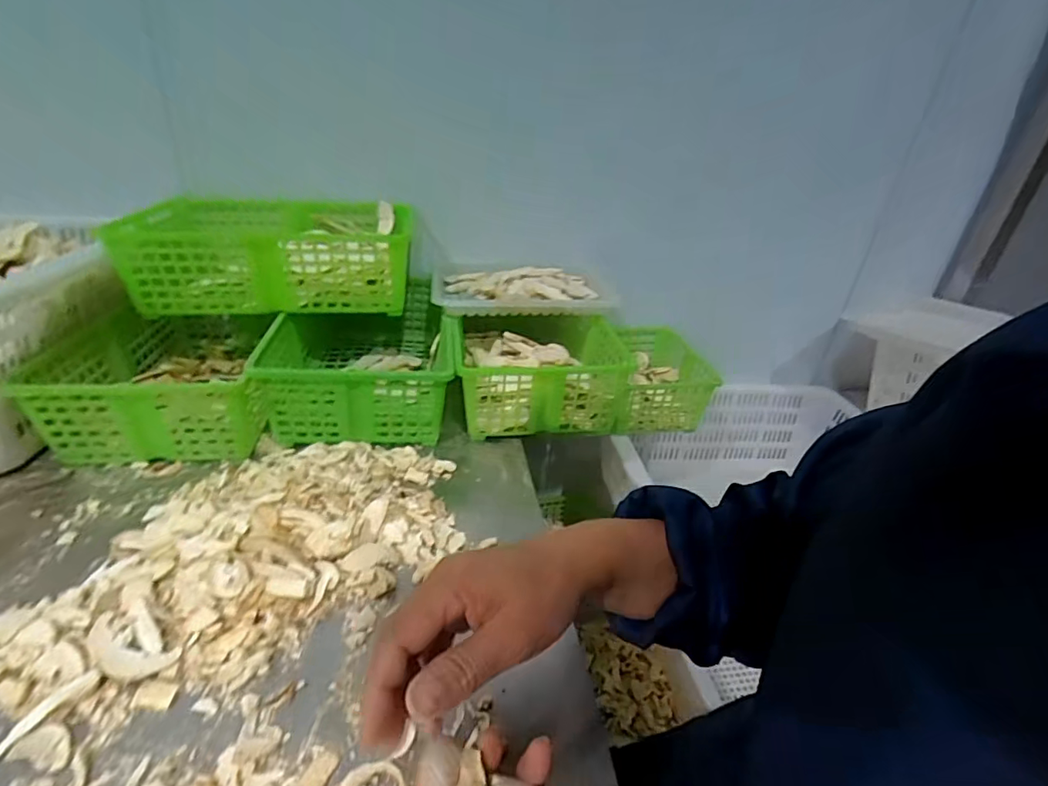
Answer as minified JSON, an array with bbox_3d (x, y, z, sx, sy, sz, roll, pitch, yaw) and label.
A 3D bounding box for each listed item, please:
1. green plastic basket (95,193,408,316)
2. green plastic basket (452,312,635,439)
[{"bbox_3d":[-0.336,-0.194,0.695,0.336,0.101,0.233,0,30,-9],"label":"green plastic basket"},{"bbox_3d":[0.006,-0.032,0.687,0.198,0.109,0.219,-1,30,-11],"label":"green plastic basket"}]

